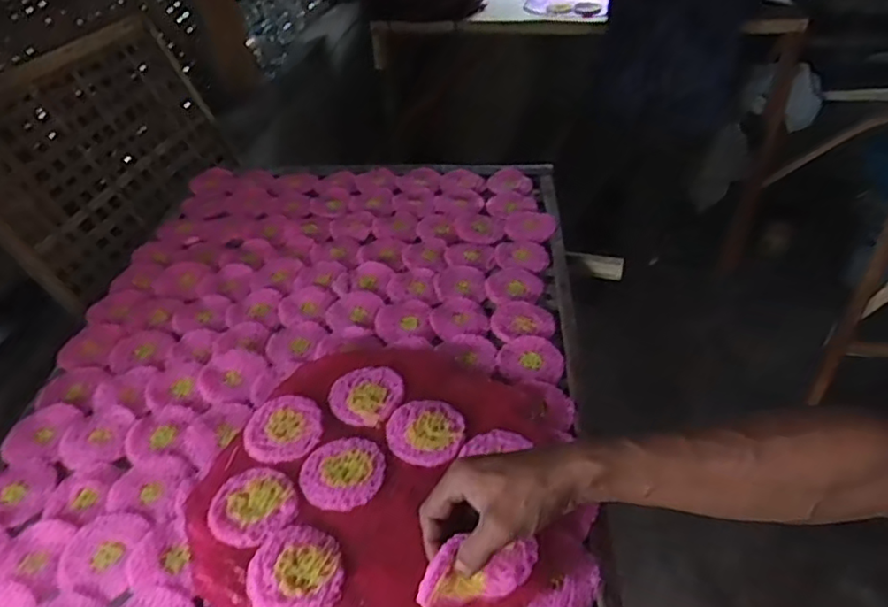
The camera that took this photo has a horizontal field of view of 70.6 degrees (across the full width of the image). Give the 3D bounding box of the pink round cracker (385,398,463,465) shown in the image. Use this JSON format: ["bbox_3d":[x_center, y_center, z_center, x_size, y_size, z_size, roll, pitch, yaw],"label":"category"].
[{"bbox_3d":[-0.019,0.131,0.652,0.079,0.006,0.077,-1,40,1],"label":"pink round cracker"}]

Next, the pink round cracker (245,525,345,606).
[{"bbox_3d":[-0.128,0.230,0.537,0.078,0.012,0.081,-1,40,1],"label":"pink round cracker"}]

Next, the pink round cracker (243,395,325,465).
[{"bbox_3d":[-0.169,0.131,0.658,0.080,0.008,0.078,-1,40,1],"label":"pink round cracker"}]

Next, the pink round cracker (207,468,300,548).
[{"bbox_3d":[-0.180,0.189,0.589,0.078,0.006,0.076,-1,40,1],"label":"pink round cracker"}]

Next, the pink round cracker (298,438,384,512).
[{"bbox_3d":[-0.099,0.167,0.617,0.082,0.006,0.076,-1,40,1],"label":"pink round cracker"}]

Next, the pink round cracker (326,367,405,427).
[{"bbox_3d":[-0.085,0.099,0.693,0.079,0.006,0.083,-1,40,1],"label":"pink round cracker"}]

